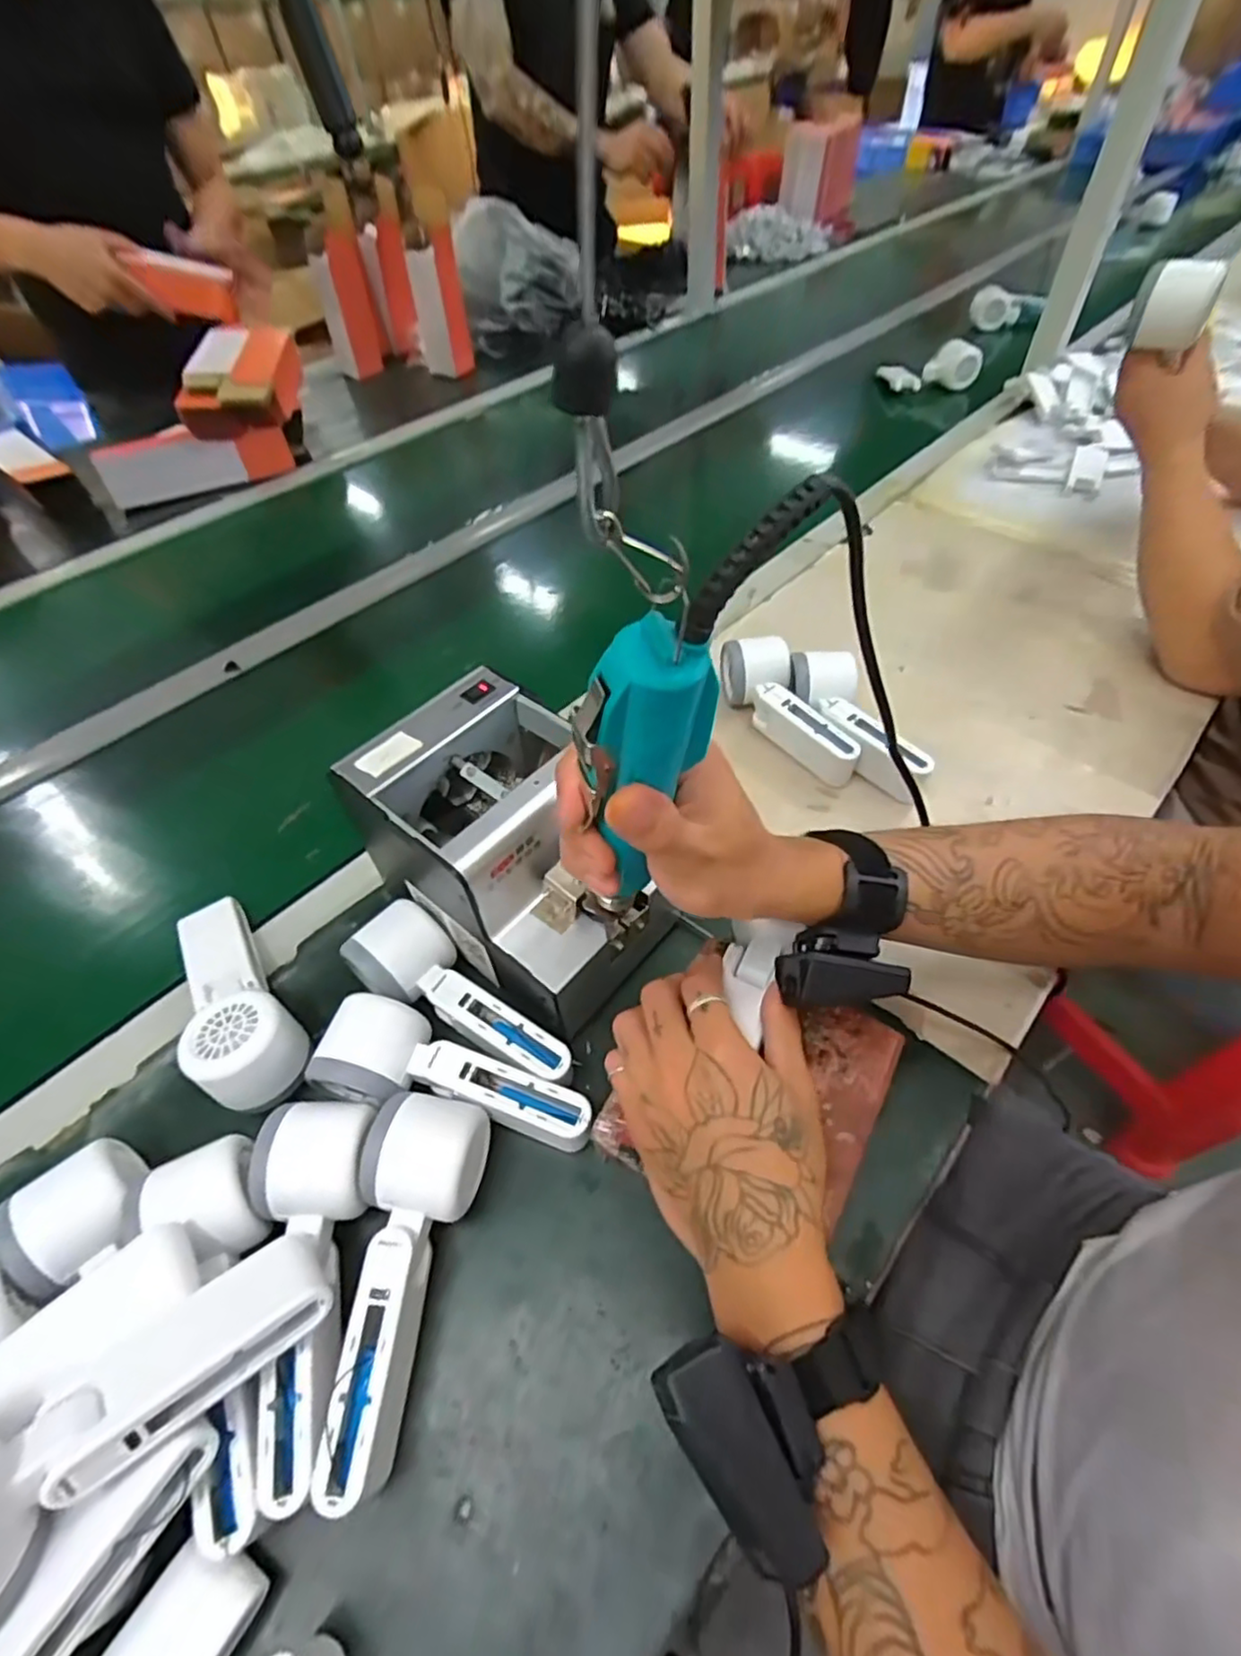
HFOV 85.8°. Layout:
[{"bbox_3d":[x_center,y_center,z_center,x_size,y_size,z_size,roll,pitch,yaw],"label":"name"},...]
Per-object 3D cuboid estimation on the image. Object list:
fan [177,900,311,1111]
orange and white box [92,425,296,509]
[{"bbox_3d":[-0.257,0.103,0.433,0.055,0.044,0.168,-31,56,-20],"label":"fan"},{"bbox_3d":[-0.589,-0.510,0.930,0.241,0.072,0.035,-17,53,-10],"label":"orange and white box"}]

